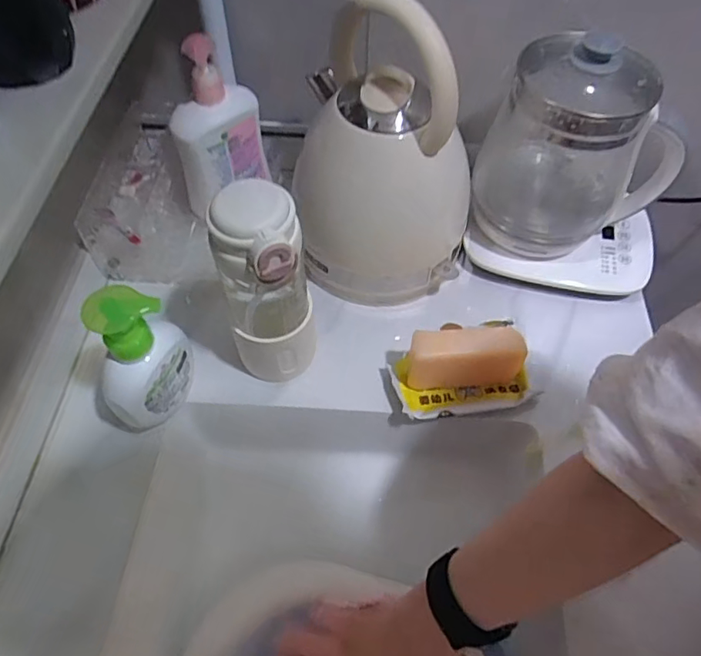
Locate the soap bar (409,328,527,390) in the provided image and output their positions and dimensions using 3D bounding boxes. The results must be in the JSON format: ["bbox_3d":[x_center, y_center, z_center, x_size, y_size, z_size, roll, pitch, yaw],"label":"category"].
[{"bbox_3d":[0.107,0.030,0.517,0.102,0.069,0.028,-1,57,-2],"label":"soap bar"}]

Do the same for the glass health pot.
[{"bbox_3d":[0.225,-0.171,0.548,0.173,0.209,0.123,24,60,14],"label":"glass health pot"}]

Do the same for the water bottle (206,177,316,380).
[{"bbox_3d":[-0.069,-0.024,0.474,0.074,0.210,0.063,-18,59,-12],"label":"water bottle"}]

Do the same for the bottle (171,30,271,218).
[{"bbox_3d":[-0.138,-0.205,0.574,0.061,0.168,0.094,28,61,16],"label":"bottle"}]

